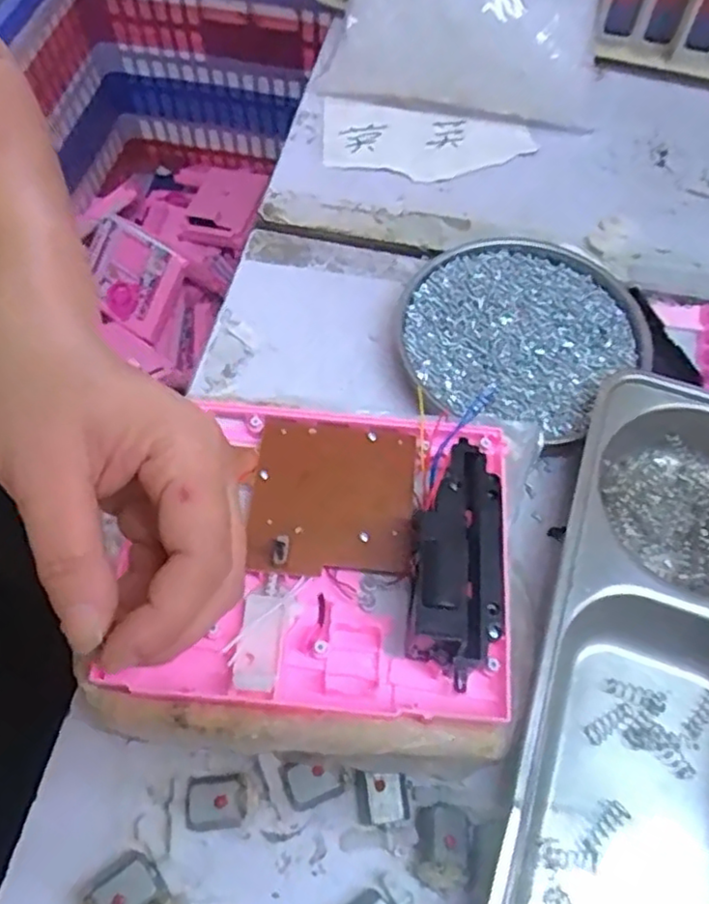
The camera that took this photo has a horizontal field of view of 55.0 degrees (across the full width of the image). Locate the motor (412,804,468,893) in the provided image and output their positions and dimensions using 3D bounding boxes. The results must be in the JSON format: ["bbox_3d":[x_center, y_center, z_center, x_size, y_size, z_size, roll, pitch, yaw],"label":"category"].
[{"bbox_3d":[0.034,0.154,0.264,0.020,0.012,0.029,14,62,4],"label":"motor"}]

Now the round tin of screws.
[{"bbox_3d":[0.091,-0.067,0.383,0.127,0.032,0.123,1,61,-2],"label":"round tin of screws"}]

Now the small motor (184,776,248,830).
[{"bbox_3d":[-0.055,0.141,0.274,0.024,0.016,0.019,-1,62,-4],"label":"small motor"}]

